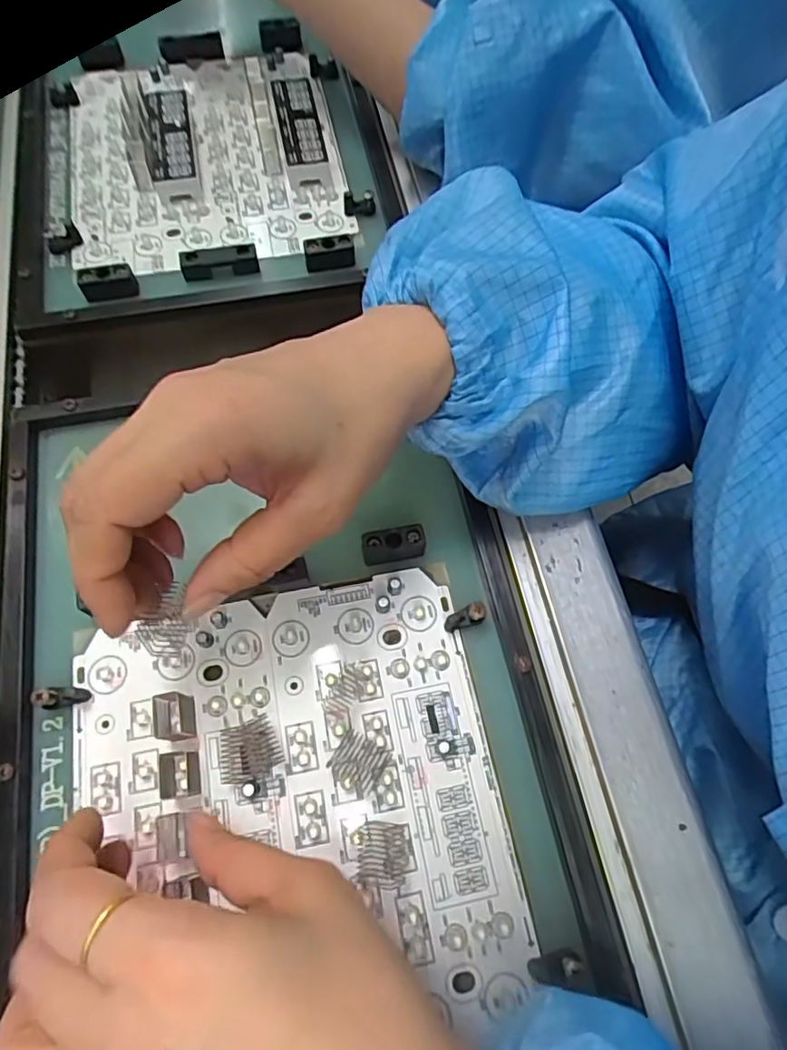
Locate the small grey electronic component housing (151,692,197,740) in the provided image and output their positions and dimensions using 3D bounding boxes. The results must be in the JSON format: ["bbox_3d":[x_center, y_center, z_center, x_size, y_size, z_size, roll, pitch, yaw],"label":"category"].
[{"bbox_3d":[-0.097,0.084,0.265,0.018,0.004,0.020,-9,67,-5],"label":"small grey electronic component housing"}]

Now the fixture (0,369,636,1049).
[{"bbox_3d":[-0.049,0.087,0.261,0.232,0.018,0.345,-11,67,-5],"label":"fixture"}]

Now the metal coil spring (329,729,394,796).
[{"bbox_3d":[-0.015,0.102,0.260,0.023,0.004,0.019,30,70,11],"label":"metal coil spring"}]

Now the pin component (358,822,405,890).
[{"bbox_3d":[-0.005,0.135,0.247,0.019,0.004,0.024,0,67,-1],"label":"pin component"}]

